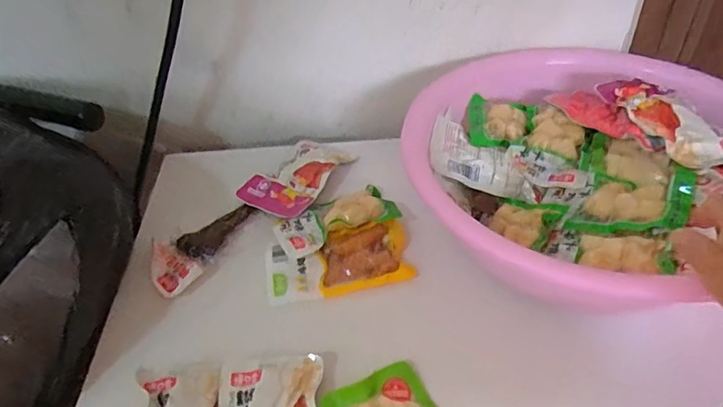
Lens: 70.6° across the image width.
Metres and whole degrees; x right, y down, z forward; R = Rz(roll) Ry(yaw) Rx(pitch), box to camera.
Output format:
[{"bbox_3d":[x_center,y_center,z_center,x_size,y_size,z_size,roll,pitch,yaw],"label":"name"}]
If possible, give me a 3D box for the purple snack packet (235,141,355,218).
[{"bbox_3d":[-0.069,-0.035,0.576,0.079,0.015,0.130,23,50,27],"label":"purple snack packet"}]

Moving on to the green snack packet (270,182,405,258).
[{"bbox_3d":[-0.027,0.010,0.520,0.118,0.022,0.056,-21,45,-16],"label":"green snack packet"}]

